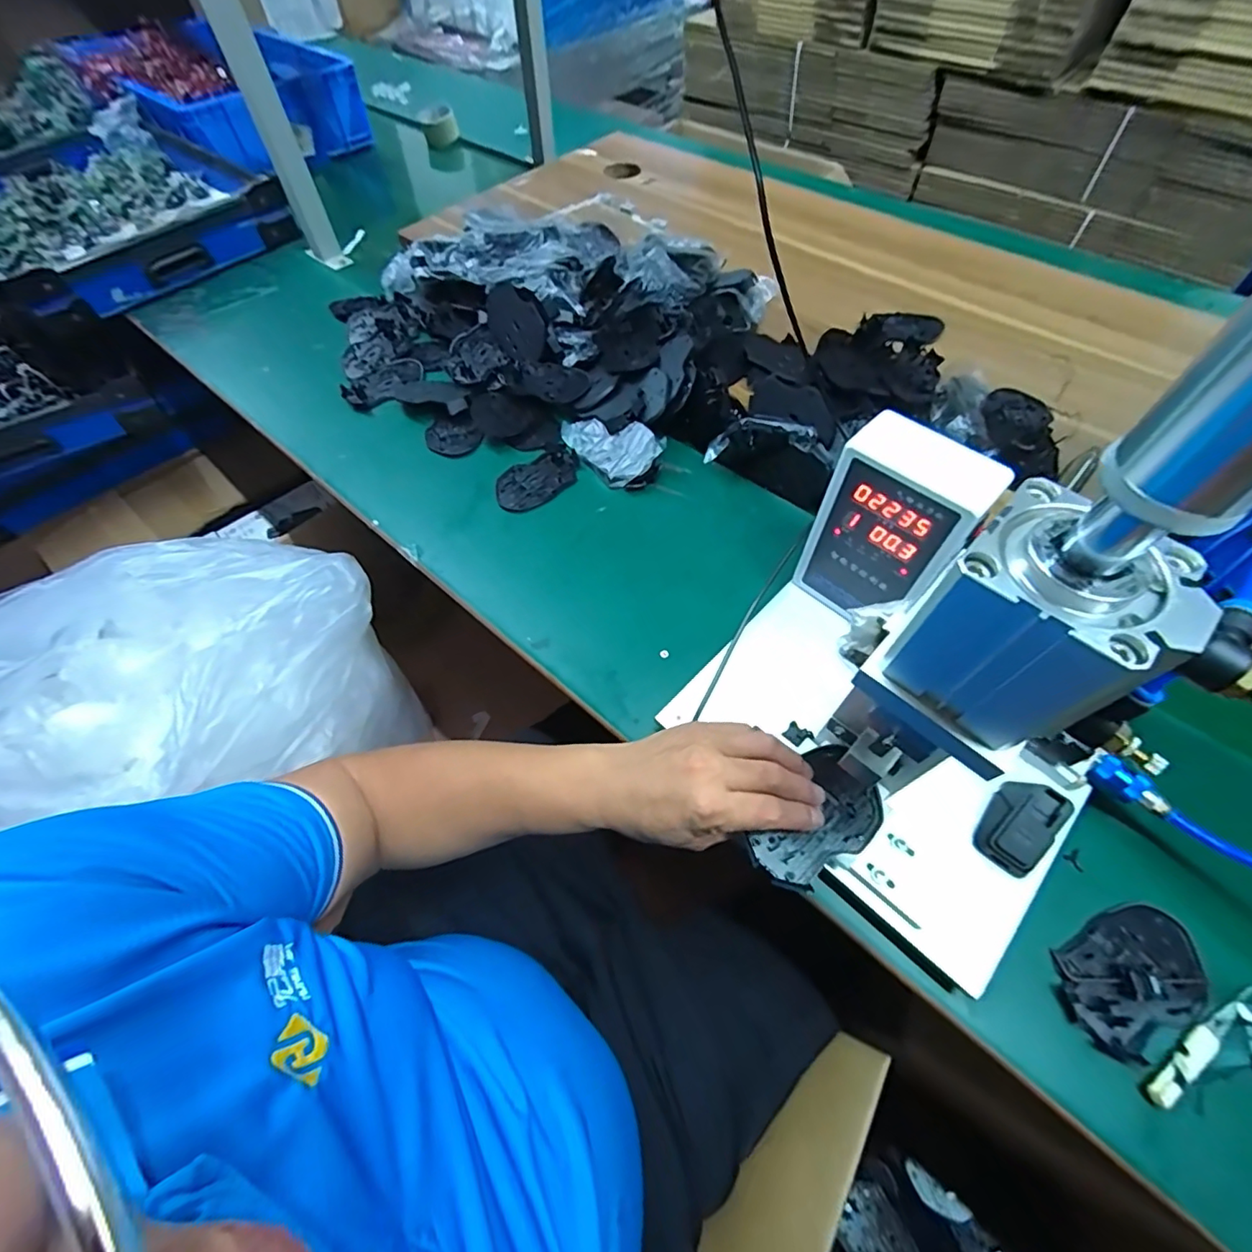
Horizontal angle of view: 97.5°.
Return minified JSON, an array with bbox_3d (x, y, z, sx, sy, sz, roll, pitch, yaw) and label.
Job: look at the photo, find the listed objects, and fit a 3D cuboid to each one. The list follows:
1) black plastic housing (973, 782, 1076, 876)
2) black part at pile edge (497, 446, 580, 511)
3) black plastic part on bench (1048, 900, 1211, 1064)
[{"bbox_3d":[0.300,0.151,0.414,0.040,0.032,0.064,34,66,21],"label":"black plastic housing"},{"bbox_3d":[-0.107,-0.181,0.675,0.110,0.009,0.064,-28,61,-14],"label":"black part at pile edge"},{"bbox_3d":[0.368,0.251,0.394,0.111,0.019,0.070,-24,60,-12],"label":"black plastic part on bench"}]

